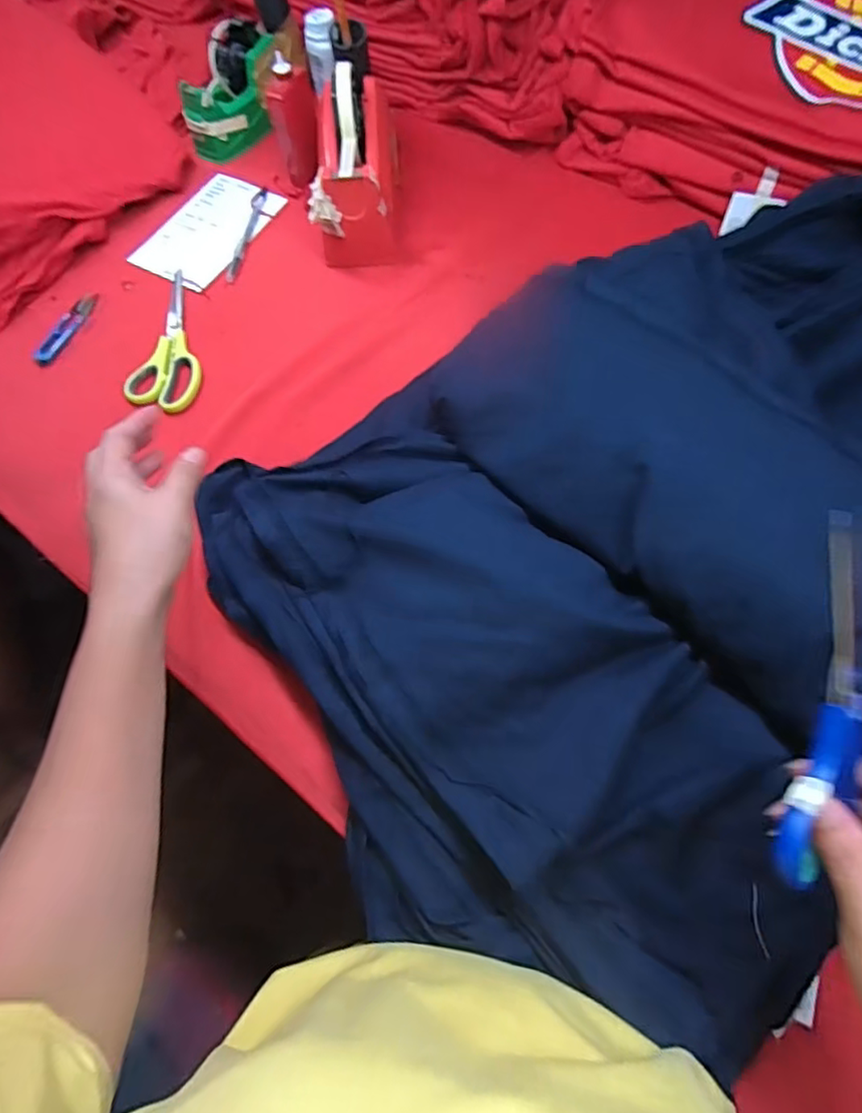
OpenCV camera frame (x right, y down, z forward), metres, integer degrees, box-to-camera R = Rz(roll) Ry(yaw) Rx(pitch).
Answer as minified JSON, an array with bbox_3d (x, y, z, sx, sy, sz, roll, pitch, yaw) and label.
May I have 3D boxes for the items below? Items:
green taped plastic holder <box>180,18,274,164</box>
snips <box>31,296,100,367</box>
[{"bbox_3d":[-0.235,-0.551,0.700,0.075,0.064,0.153,20,95,12],"label":"green taped plastic holder"},{"bbox_3d":[-0.386,-0.243,0.632,0.021,0.008,0.097,16,65,10],"label":"snips"}]

